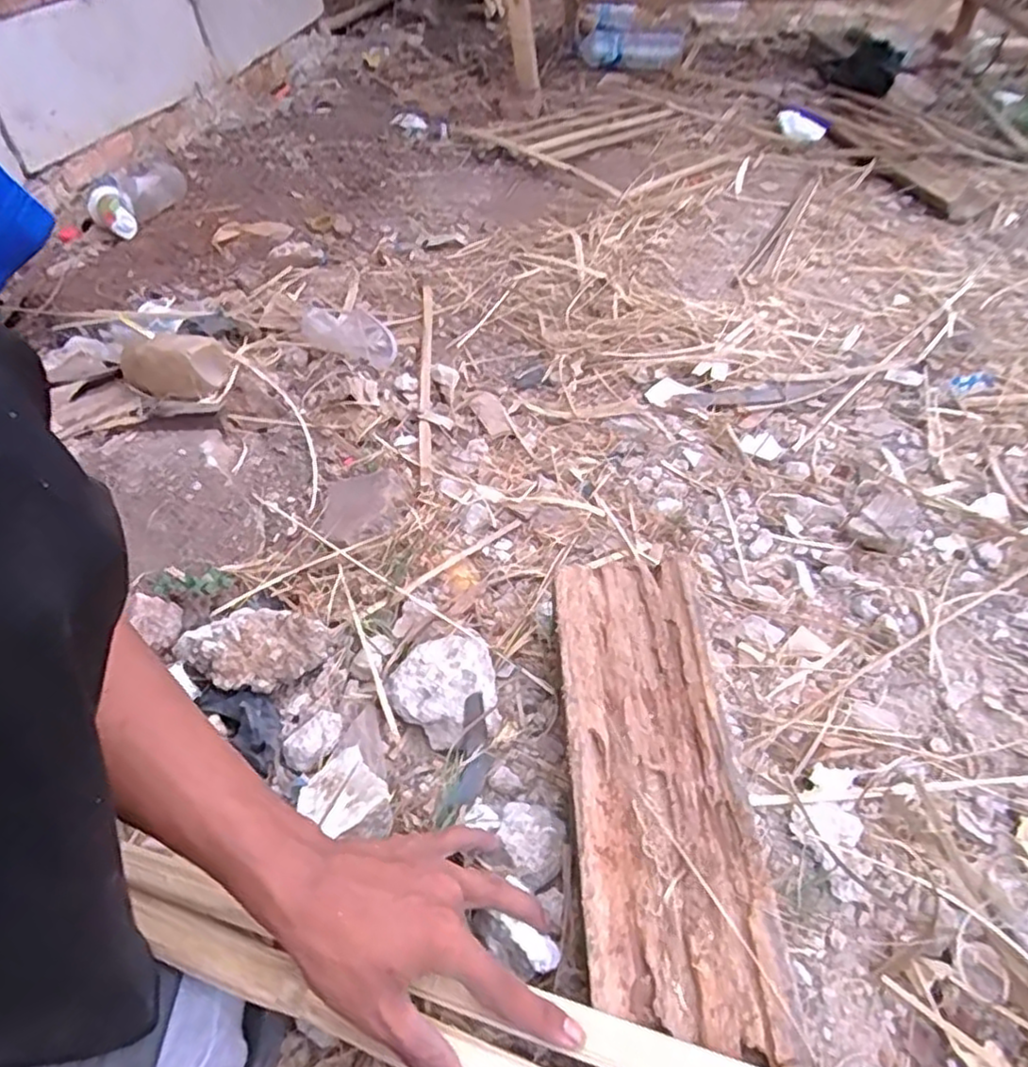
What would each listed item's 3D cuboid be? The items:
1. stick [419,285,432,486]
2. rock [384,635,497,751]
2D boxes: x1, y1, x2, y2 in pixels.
[{"bbox_3d":[-0.114,-0.211,0.855,0.013,0.020,0.464,-3,46,-4],"label":"stick"},{"bbox_3d":[-0.051,0.116,0.508,0.082,0.042,0.072,-31,53,-27],"label":"rock"}]

